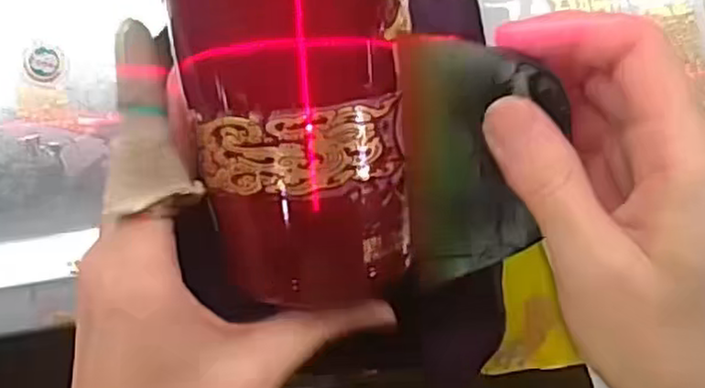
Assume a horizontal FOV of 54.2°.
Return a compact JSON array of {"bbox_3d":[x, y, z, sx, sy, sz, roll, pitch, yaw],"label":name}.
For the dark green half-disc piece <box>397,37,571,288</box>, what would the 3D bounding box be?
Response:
[{"bbox_3d":[0.045,-0.011,0.233,0.053,0.004,0.082,-5,107,4],"label":"dark green half-disc piece"}]

